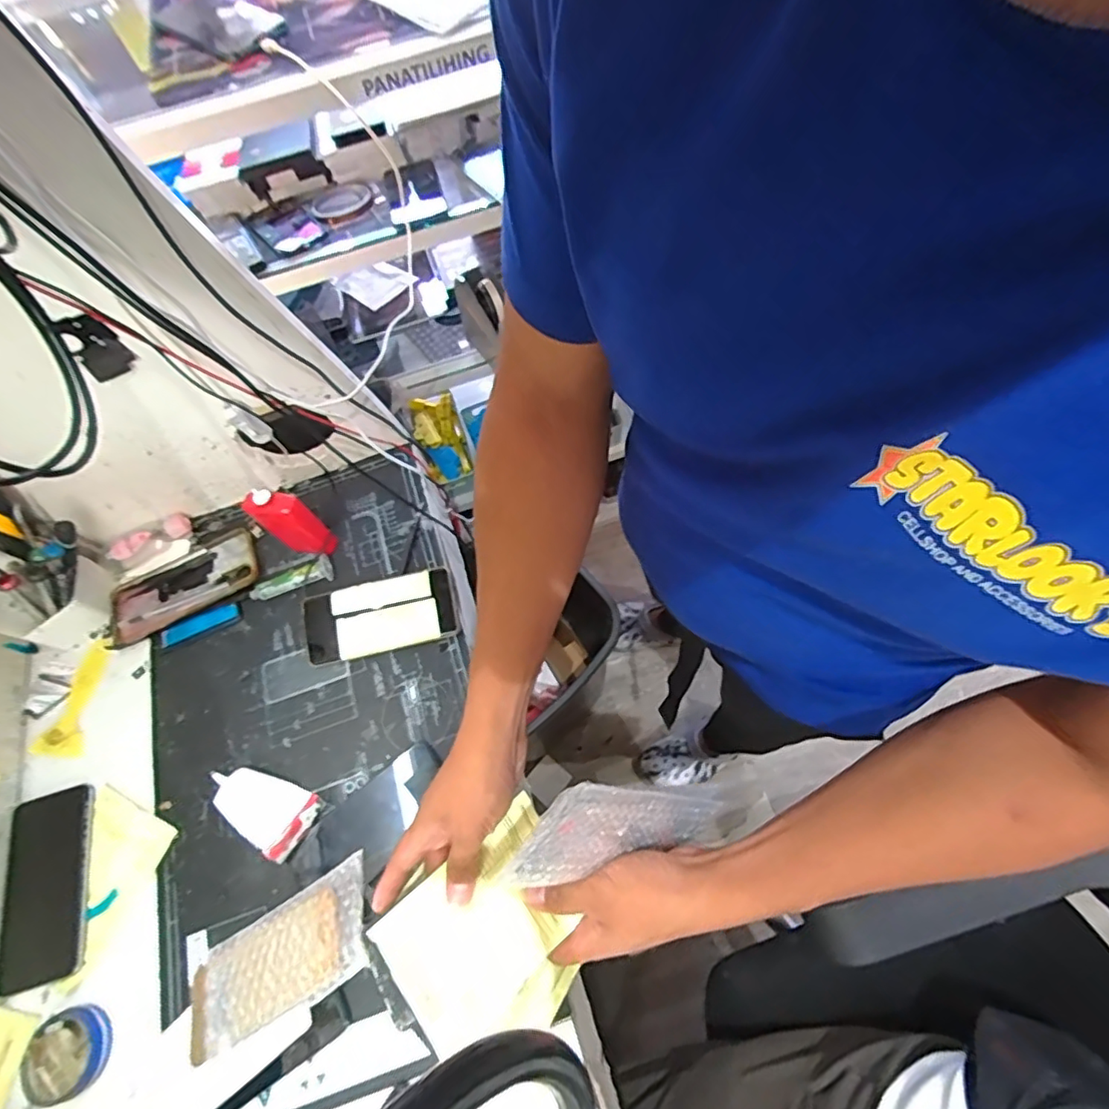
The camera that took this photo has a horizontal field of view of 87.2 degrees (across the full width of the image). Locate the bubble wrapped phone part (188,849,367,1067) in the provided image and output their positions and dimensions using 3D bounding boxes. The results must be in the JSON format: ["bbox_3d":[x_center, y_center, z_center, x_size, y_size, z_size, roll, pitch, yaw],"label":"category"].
[{"bbox_3d":[-0.226,0.329,0.474,0.185,0.011,0.086,-38,48,5],"label":"bubble wrapped phone part"}]

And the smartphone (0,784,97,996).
[{"bbox_3d":[-0.466,0.302,0.535,0.074,0.013,0.157,-19,64,-6],"label":"smartphone"}]

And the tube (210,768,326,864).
[{"bbox_3d":[-0.272,0.230,0.543,0.104,0.031,0.056,27,71,17],"label":"tube"}]

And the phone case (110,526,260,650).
[{"bbox_3d":[-0.411,0.034,0.649,0.156,0.016,0.085,-26,65,-9],"label":"phone case"}]

